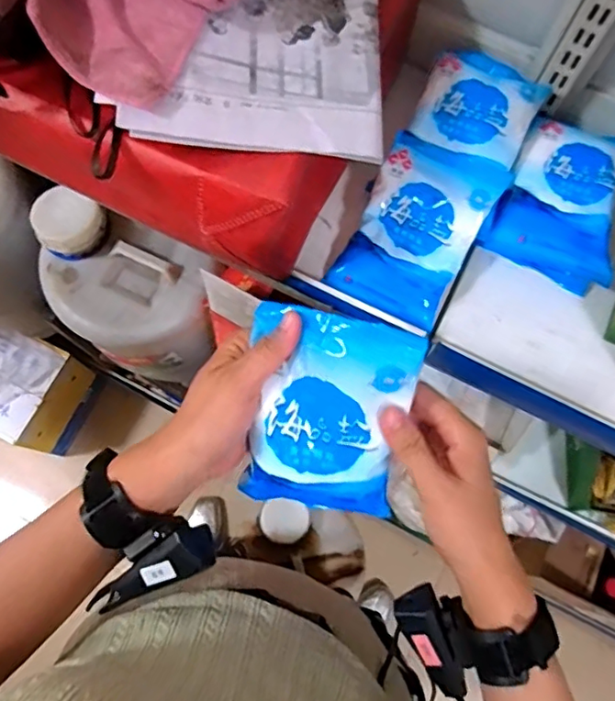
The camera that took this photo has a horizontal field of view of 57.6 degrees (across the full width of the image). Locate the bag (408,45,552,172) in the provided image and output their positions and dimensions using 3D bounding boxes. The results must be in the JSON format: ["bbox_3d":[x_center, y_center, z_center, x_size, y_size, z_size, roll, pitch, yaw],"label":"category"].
[{"bbox_3d":[0.168,-0.242,0.545,0.108,0.023,0.116,28,75,7],"label":"bag"}]

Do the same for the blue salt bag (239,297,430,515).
[{"bbox_3d":[0.012,0.048,0.372,0.103,0.034,0.145,11,112,11],"label":"blue salt bag"}]

